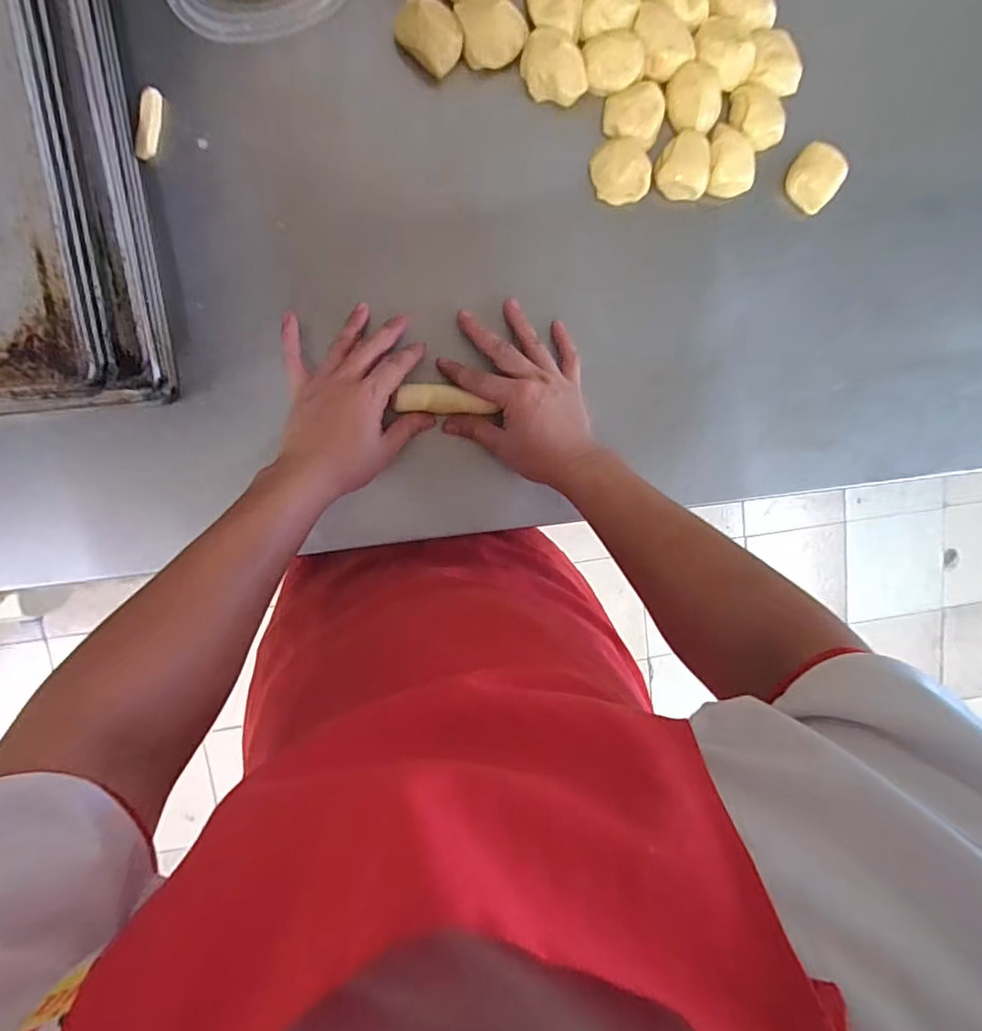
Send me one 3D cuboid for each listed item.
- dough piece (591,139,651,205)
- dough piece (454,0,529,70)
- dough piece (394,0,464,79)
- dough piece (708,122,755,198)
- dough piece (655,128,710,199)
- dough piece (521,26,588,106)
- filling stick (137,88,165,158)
[{"bbox_3d":[0.119,-0.313,0.483,0.050,0.036,0.057,-26,98,-3],"label":"dough piece"},{"bbox_3d":[0.002,-0.415,0.462,0.056,0.029,0.042,-8,97,-6],"label":"dough piece"},{"bbox_3d":[-0.052,-0.406,0.456,0.053,0.033,0.041,29,92,-9],"label":"dough piece"},{"bbox_3d":[0.221,-0.328,0.497,0.046,0.024,0.058,-8,97,-6],"label":"dough piece"},{"bbox_3d":[0.179,-0.319,0.491,0.048,0.025,0.050,-1,96,-6],"label":"dough piece"},{"bbox_3d":[0.054,-0.393,0.472,0.044,0.031,0.059,-31,98,-2],"label":"dough piece"},{"bbox_3d":[-0.281,-0.323,0.442,0.016,0.012,0.053,10,95,-7],"label":"filling stick"}]

